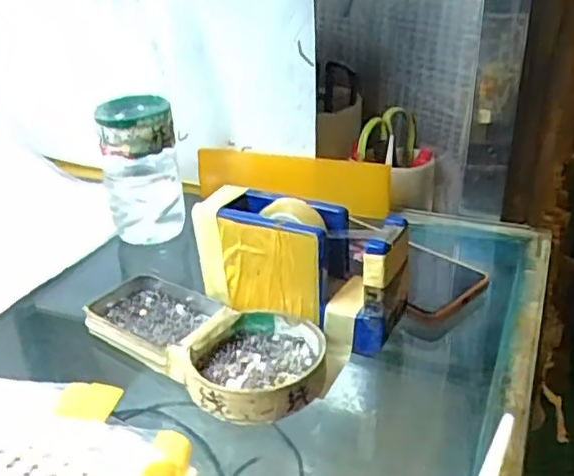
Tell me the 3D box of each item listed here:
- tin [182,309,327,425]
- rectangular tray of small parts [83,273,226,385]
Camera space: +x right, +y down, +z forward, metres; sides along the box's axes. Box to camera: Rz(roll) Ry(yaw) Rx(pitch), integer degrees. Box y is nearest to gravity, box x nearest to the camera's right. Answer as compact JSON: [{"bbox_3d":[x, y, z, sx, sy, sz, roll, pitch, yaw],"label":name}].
[{"bbox_3d":[-0.018,0.075,0.389,0.080,0.021,0.081,-2,28,1],"label":"tin"},{"bbox_3d":[-0.090,0.053,0.433,0.100,0.018,0.067,18,34,32],"label":"rectangular tray of small parts"}]

